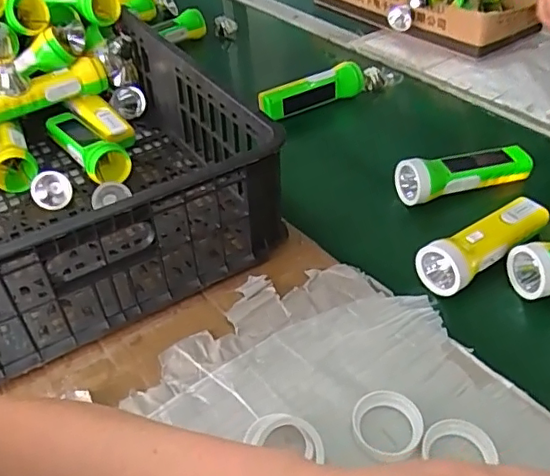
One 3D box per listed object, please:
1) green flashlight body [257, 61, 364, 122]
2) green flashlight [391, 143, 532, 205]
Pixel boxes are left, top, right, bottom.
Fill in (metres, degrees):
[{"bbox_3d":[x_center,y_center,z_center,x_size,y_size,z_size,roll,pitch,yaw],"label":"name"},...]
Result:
[{"bbox_3d":[0.051,-0.210,0.802,0.157,0.041,0.034,-23,46,-16],"label":"green flashlight body"},{"bbox_3d":[0.216,-0.079,0.655,0.153,0.046,0.053,-14,44,-8],"label":"green flashlight"}]

